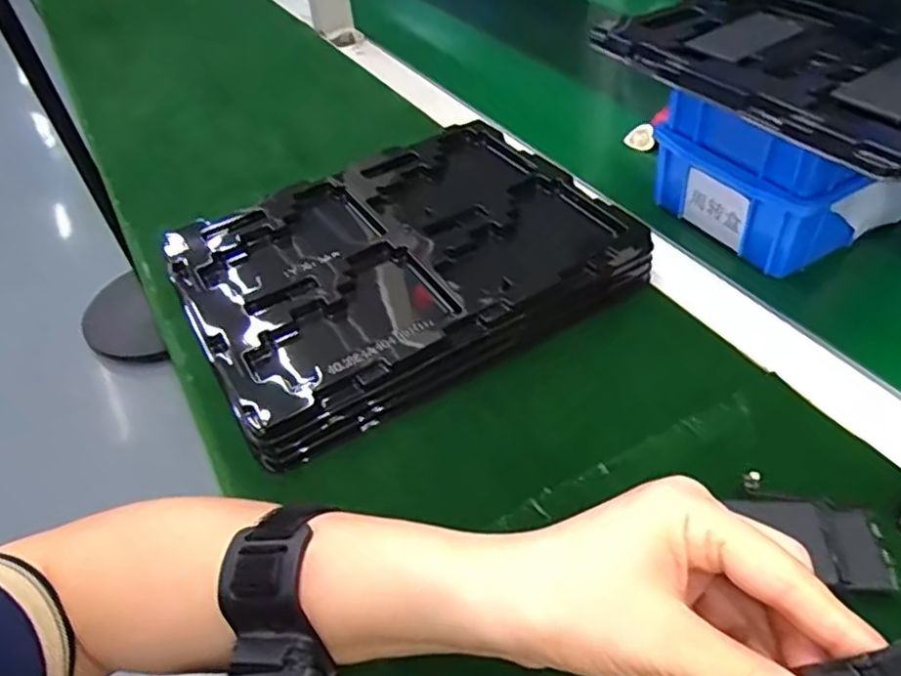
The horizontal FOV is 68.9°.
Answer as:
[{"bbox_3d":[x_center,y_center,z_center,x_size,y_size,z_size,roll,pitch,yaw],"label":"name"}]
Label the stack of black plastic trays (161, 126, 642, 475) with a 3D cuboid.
[{"bbox_3d":[-0.032,-0.061,0.451,0.291,0.043,0.217,-26,47,-19],"label":"stack of black plastic trays"}]

